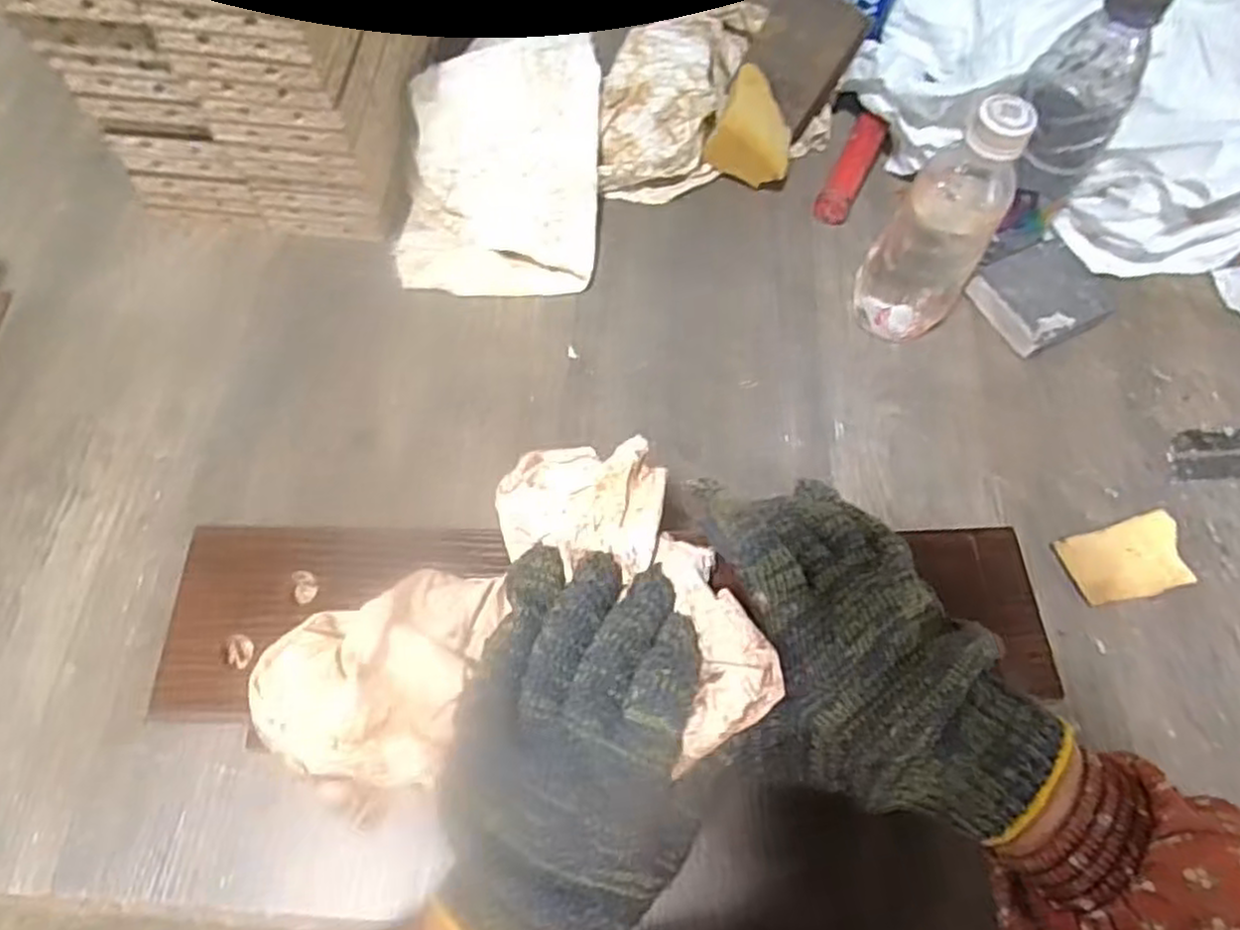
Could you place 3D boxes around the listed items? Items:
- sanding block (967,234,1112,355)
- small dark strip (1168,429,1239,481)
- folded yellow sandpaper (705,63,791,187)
[{"bbox_3d":[0.301,-0.122,0.538,0.079,0.023,0.073,-24,69,-13],"label":"sanding block"},{"bbox_3d":[0.412,-0.009,0.505,0.095,0.007,0.035,-5,66,-5],"label":"small dark strip"},{"bbox_3d":[0.103,-0.250,0.563,0.060,0.021,0.069,23,103,-13],"label":"folded yellow sandpaper"}]

